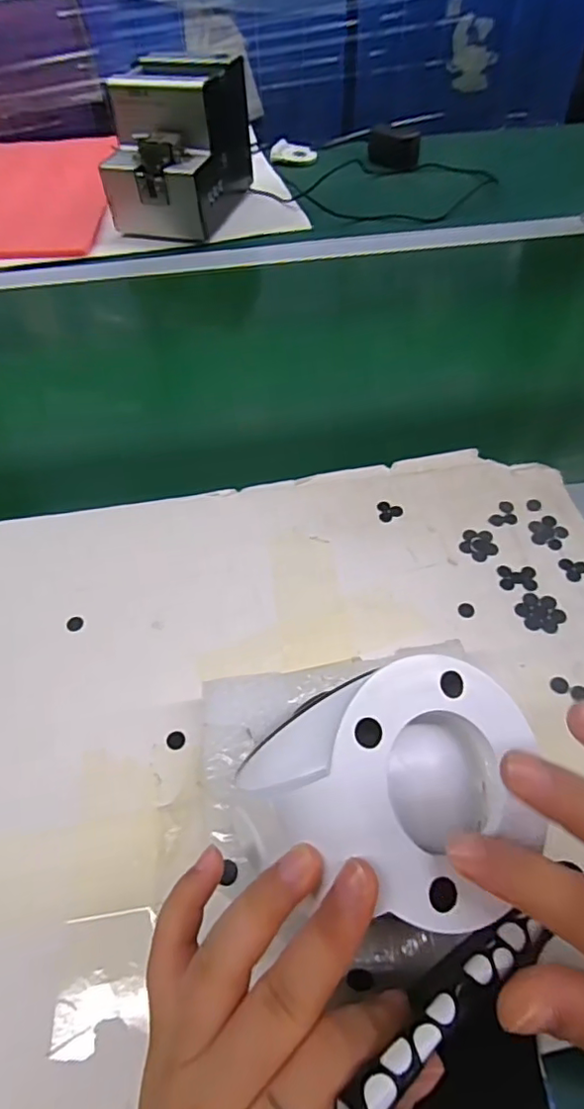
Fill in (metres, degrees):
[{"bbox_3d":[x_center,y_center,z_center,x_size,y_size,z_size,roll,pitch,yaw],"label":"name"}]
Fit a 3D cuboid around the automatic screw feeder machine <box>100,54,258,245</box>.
[{"bbox_3d":[-0.142,-0.512,0.694,0.125,0.140,0.184,13,54,11],"label":"automatic screw feeder machine"}]

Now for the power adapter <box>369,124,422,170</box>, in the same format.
[{"bbox_3d":[0.154,-0.614,0.839,0.078,0.044,0.051,7,53,7],"label":"power adapter"}]

